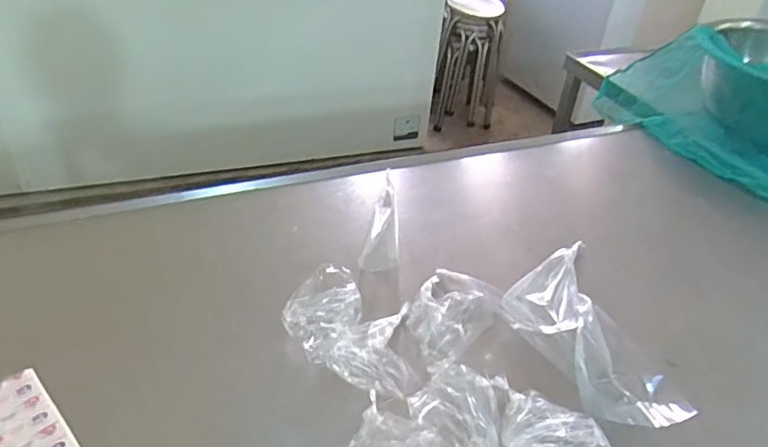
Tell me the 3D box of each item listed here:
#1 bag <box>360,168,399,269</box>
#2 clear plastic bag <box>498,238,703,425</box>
[{"bbox_3d":[0.003,-0.017,1.070,0.067,0.035,0.307,7,37,1],"label":"bag"},{"bbox_3d":[0.289,0.157,0.859,0.181,0.033,0.364,-6,39,-14],"label":"clear plastic bag"}]

